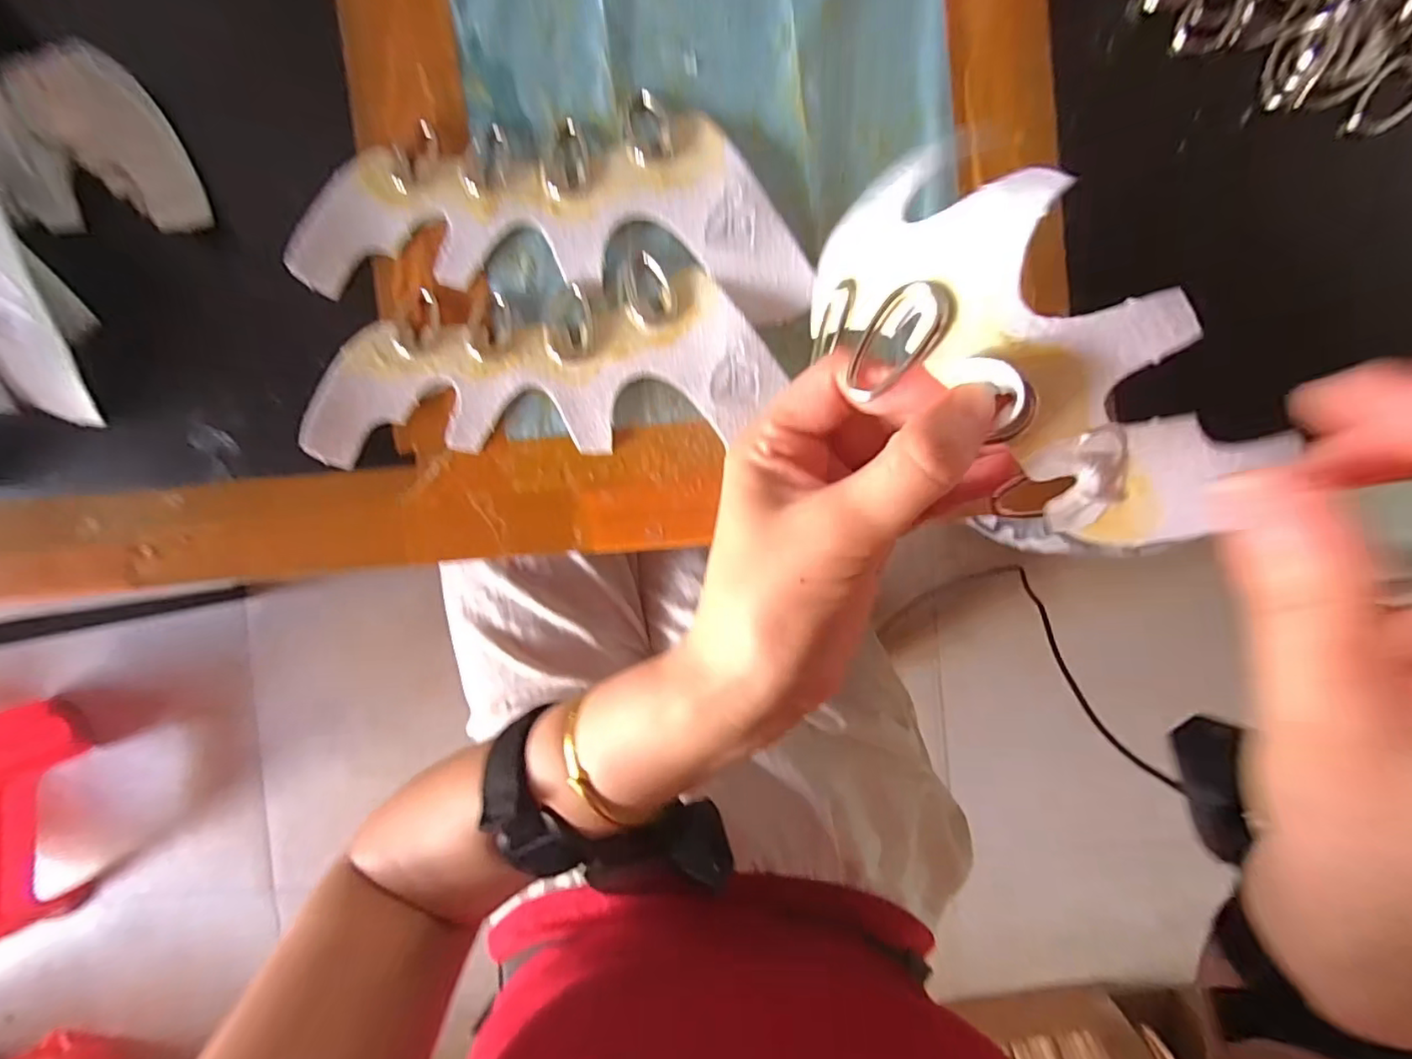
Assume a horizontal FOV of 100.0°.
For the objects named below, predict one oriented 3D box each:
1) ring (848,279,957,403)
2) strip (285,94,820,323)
[{"bbox_3d":[0.053,-0.053,0.165,0.021,0.004,0.035,50,122,28],"label":"ring"},{"bbox_3d":[-0.064,-0.136,0.254,0.217,0.008,0.083,3,94,3],"label":"strip"}]

